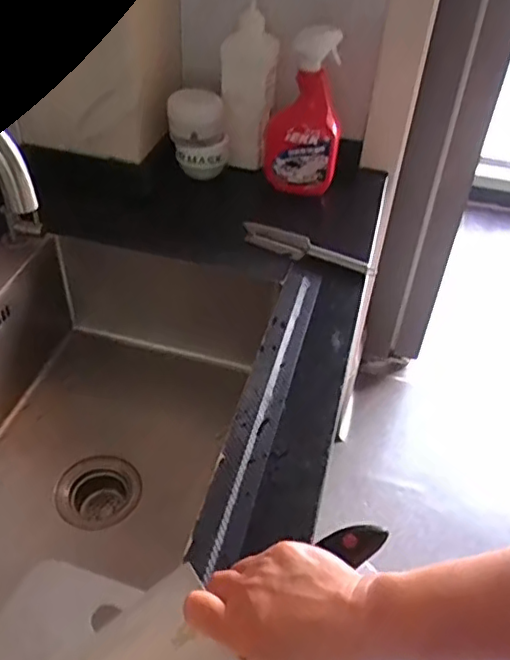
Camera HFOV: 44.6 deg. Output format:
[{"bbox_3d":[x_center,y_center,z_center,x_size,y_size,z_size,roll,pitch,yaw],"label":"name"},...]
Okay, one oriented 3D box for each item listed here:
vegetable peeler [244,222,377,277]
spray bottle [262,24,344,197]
[{"bbox_3d":[0.072,-0.113,0.874,0.195,0.022,0.031,21,46,17],"label":"vegetable peeler"},{"bbox_3d":[0.072,-0.330,0.935,0.121,0.255,0.065,17,45,13],"label":"spray bottle"}]

